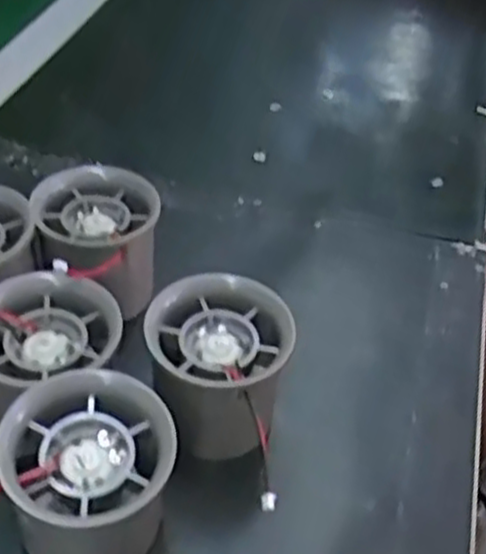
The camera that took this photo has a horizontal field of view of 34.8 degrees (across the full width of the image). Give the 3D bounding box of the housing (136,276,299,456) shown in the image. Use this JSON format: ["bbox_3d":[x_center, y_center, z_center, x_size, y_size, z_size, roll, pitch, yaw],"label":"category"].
[{"bbox_3d":[-0.010,0.042,0.308,0.057,0.058,0.066,-2,44,-10],"label":"housing"}]

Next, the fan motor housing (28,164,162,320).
[{"bbox_3d":[-0.067,-0.012,0.357,0.054,0.056,0.060,2,43,-5],"label":"fan motor housing"}]

